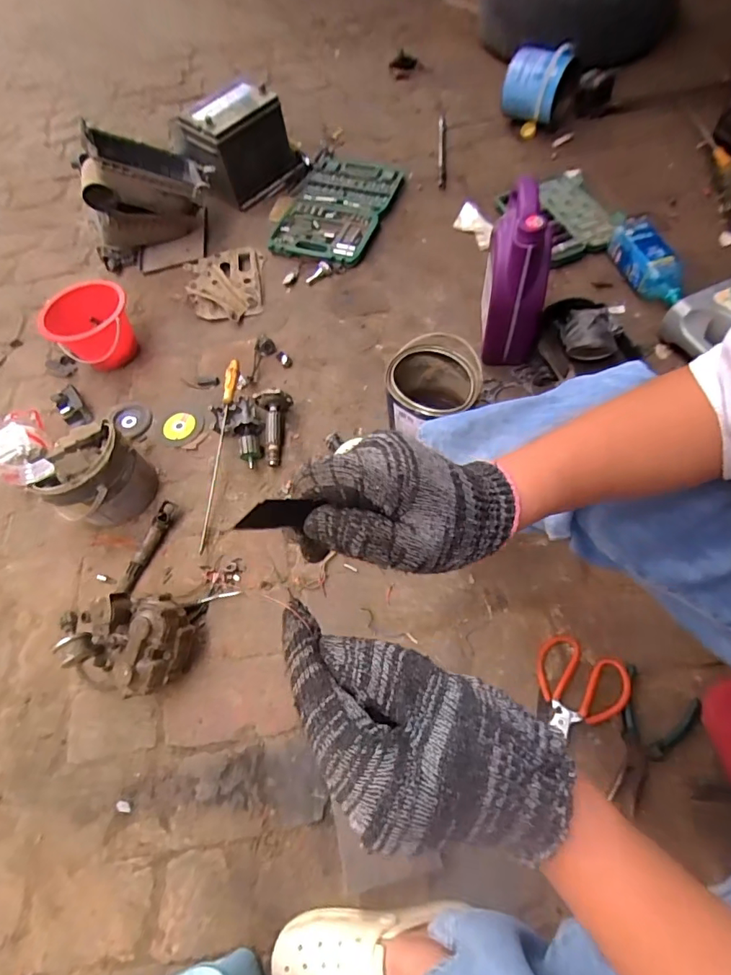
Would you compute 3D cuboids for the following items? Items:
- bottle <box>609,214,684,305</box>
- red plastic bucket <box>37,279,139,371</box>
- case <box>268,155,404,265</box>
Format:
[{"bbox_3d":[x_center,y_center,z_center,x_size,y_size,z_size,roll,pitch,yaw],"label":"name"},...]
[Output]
[{"bbox_3d":[0.594,-0.487,1.047,0.087,0.071,0.250,-11,62,0],"label":"bottle"},{"bbox_3d":[-0.561,-0.325,1.029,0.175,0.138,0.134,-35,67,-13],"label":"red plastic bucket"},{"bbox_3d":[-0.065,-0.698,1.223,0.231,0.032,0.374,18,76,12],"label":"case"}]

